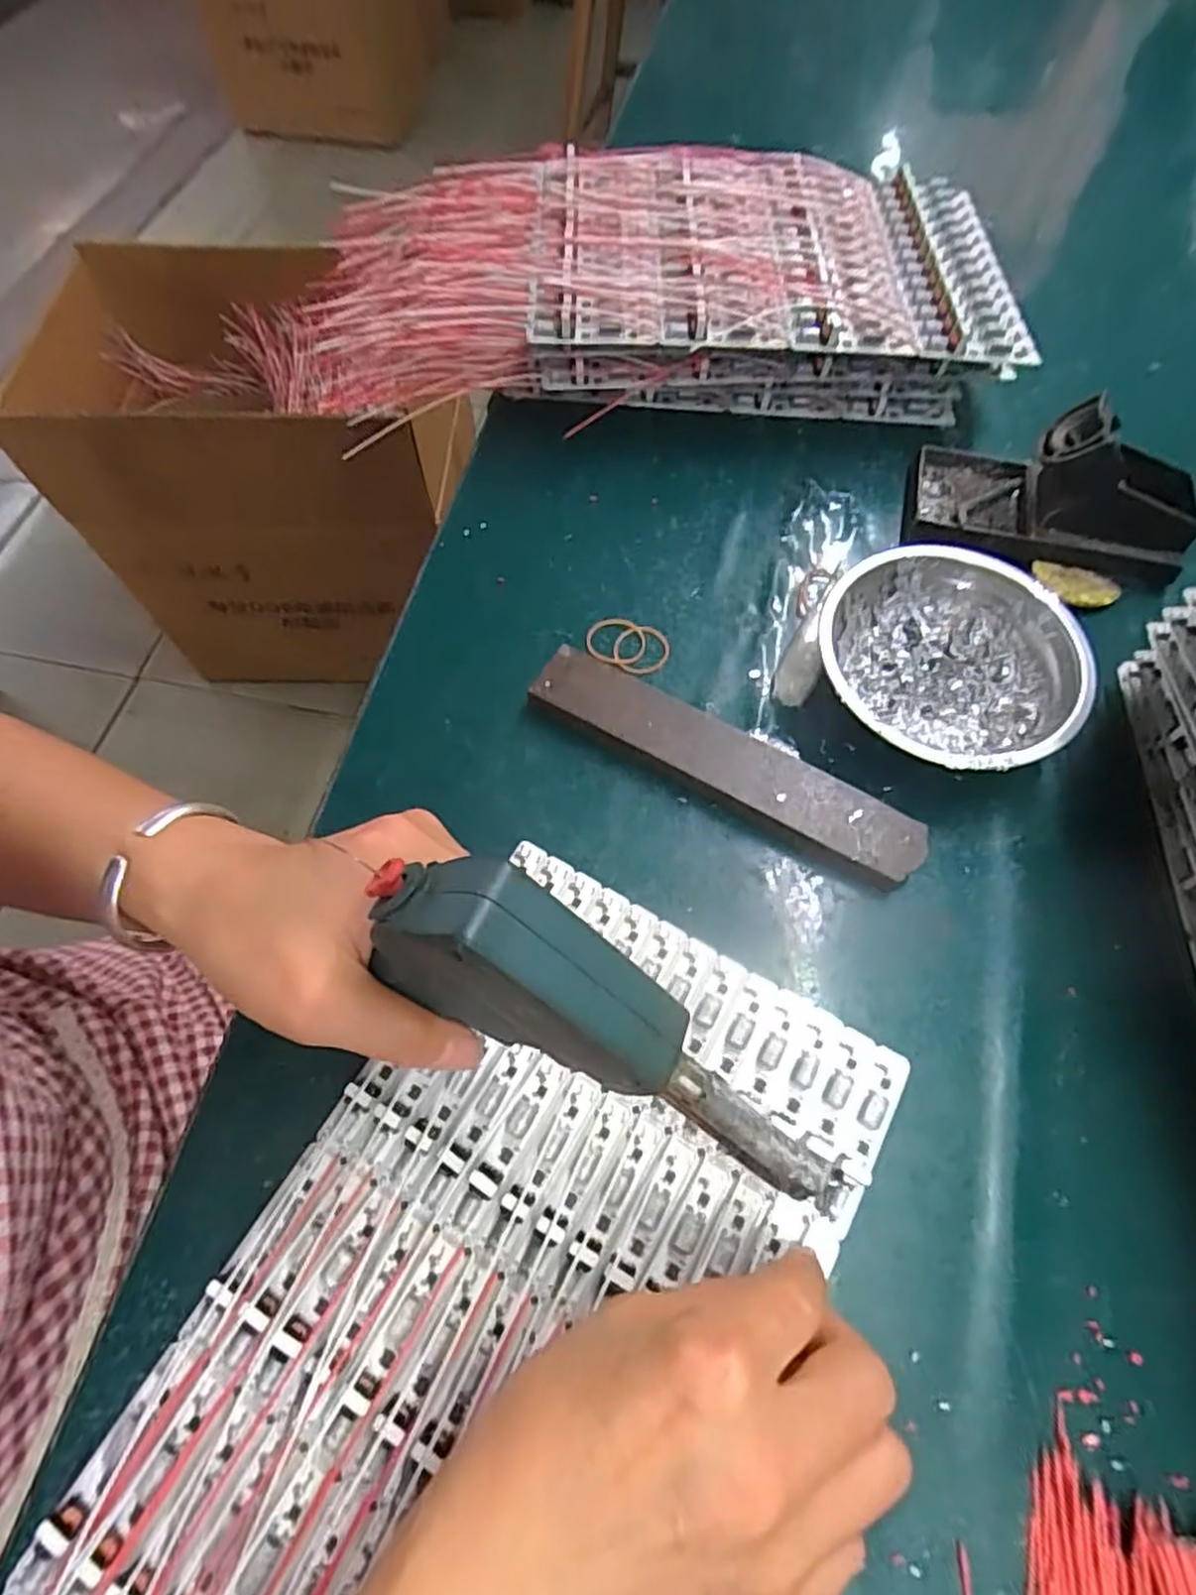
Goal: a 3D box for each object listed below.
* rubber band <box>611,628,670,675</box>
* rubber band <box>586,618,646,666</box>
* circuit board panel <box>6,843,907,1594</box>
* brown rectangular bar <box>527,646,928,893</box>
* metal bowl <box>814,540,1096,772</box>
[{"bbox_3d":[0.023,-0.080,0.391,0.031,0.004,0.031,2,65,-4],"label":"rubber band"},{"bbox_3d":[0.010,-0.085,0.392,0.032,0.004,0.032,4,65,3],"label":"rubber band"},{"bbox_3d":[-0.028,0.178,0.264,0.189,0.017,0.296,28,68,13],"label":"circuit board panel"},{"bbox_3d":[0.060,-0.018,0.354,0.198,0.021,0.035,27,68,13],"label":"brown rectangular bar"},{"bbox_3d":[0.172,-0.065,0.362,0.121,0.037,0.124,0,65,1],"label":"metal bowl"}]

